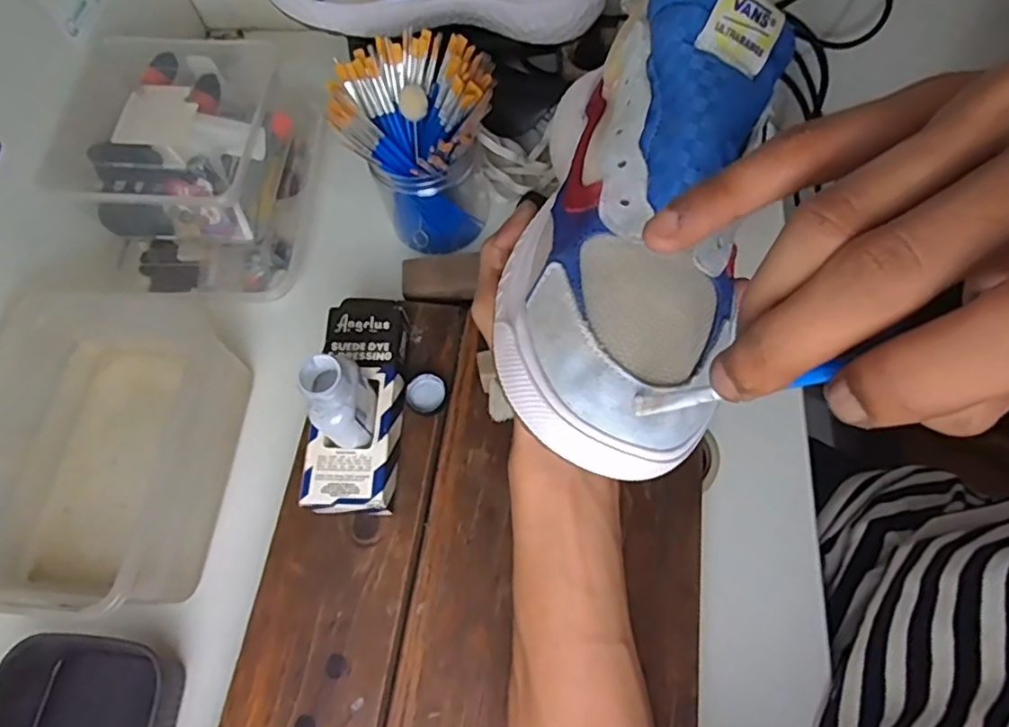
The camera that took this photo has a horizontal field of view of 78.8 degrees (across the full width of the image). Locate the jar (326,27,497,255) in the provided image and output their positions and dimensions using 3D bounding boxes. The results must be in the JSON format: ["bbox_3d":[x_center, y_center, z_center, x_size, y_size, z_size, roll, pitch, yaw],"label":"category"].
[{"bbox_3d":[-0.064,-0.170,0.494,0.115,0.140,0.101,-7,66,0],"label":"jar"}]

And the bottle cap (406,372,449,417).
[{"bbox_3d":[-0.055,0.022,0.441,0.029,0.006,0.030,-1,67,3],"label":"bottle cap"}]

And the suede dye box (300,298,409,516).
[{"bbox_3d":[-0.099,0.055,0.416,0.055,0.035,0.096,-1,67,3],"label":"suede dye box"}]

